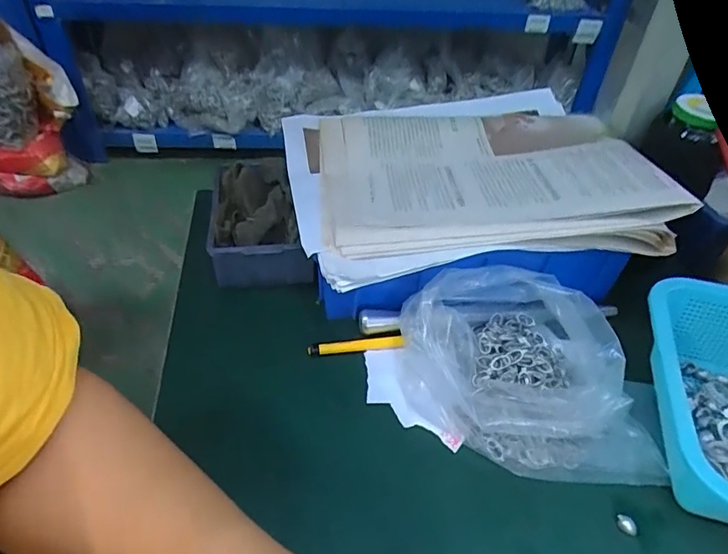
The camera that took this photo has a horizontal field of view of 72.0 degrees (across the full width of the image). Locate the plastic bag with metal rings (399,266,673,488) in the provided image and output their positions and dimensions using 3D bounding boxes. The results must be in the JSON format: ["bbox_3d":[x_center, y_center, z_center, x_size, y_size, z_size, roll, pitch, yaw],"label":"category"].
[{"bbox_3d":[0.123,0.072,0.371,0.170,0.073,0.153,-7,44,-10],"label":"plastic bag with metal rings"}]

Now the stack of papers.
[{"bbox_3d":[0.083,-0.105,0.450,0.295,0.042,0.245,-6,44,-9],"label":"stack of papers"}]

